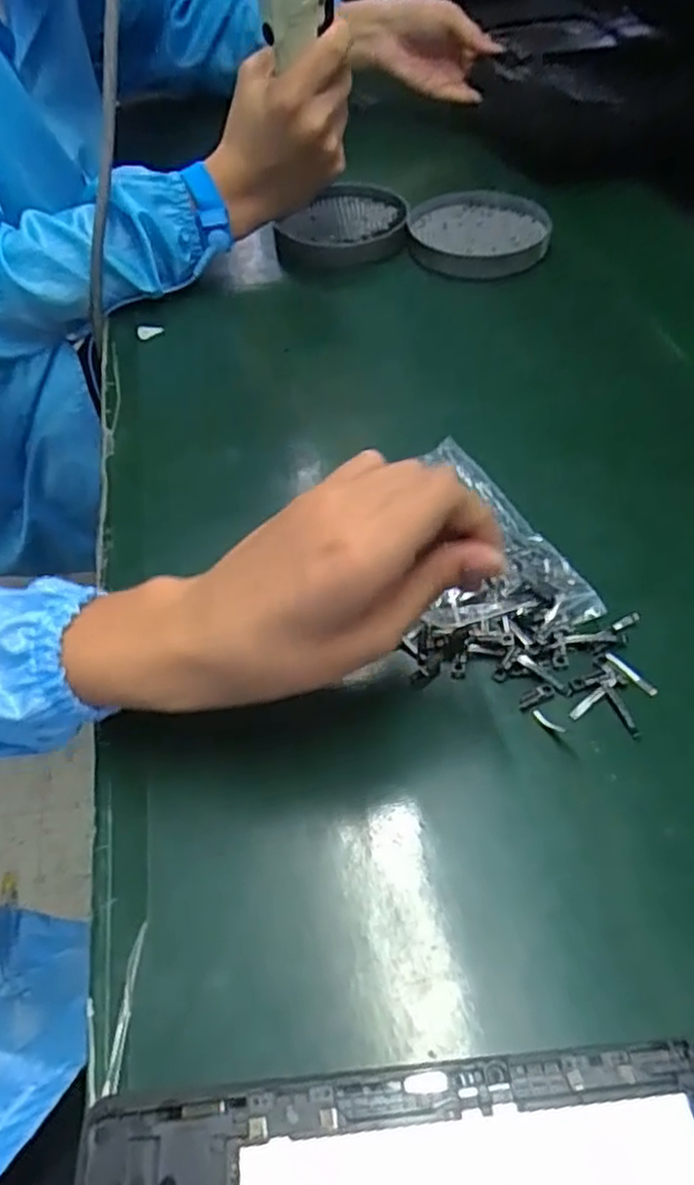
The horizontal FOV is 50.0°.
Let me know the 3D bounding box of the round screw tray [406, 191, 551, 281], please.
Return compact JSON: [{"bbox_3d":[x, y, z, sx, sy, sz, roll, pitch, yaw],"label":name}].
[{"bbox_3d":[0.109,-0.303,0.621,0.112,0.020,0.120,1,51,-1],"label":"round screw tray"}]

